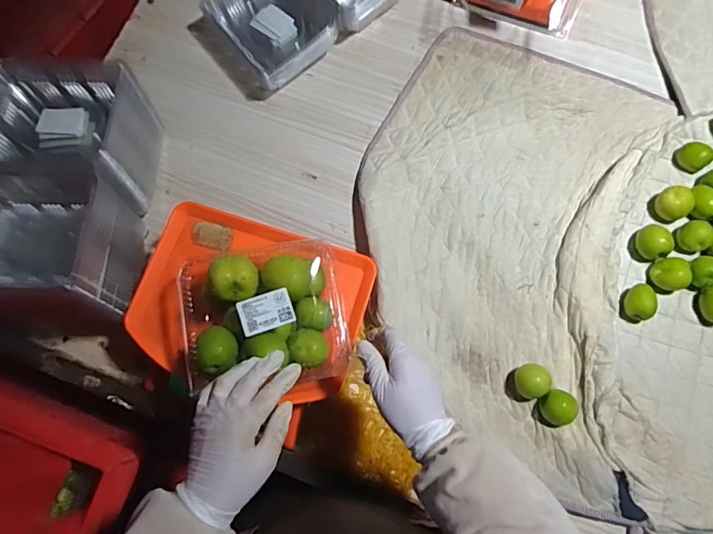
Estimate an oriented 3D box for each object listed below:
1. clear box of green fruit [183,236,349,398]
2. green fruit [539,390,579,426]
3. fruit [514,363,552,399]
[{"bbox_3d":[-0.112,0.062,0.570,0.195,0.074,0.170,-8,76,-2],"label":"clear box of green fruit"},{"bbox_3d":[0.294,0.206,0.689,0.046,0.039,0.044,0,76,0],"label":"green fruit"},{"bbox_3d":[0.256,0.168,0.689,0.046,0.042,0.046,0,76,0],"label":"fruit"}]

